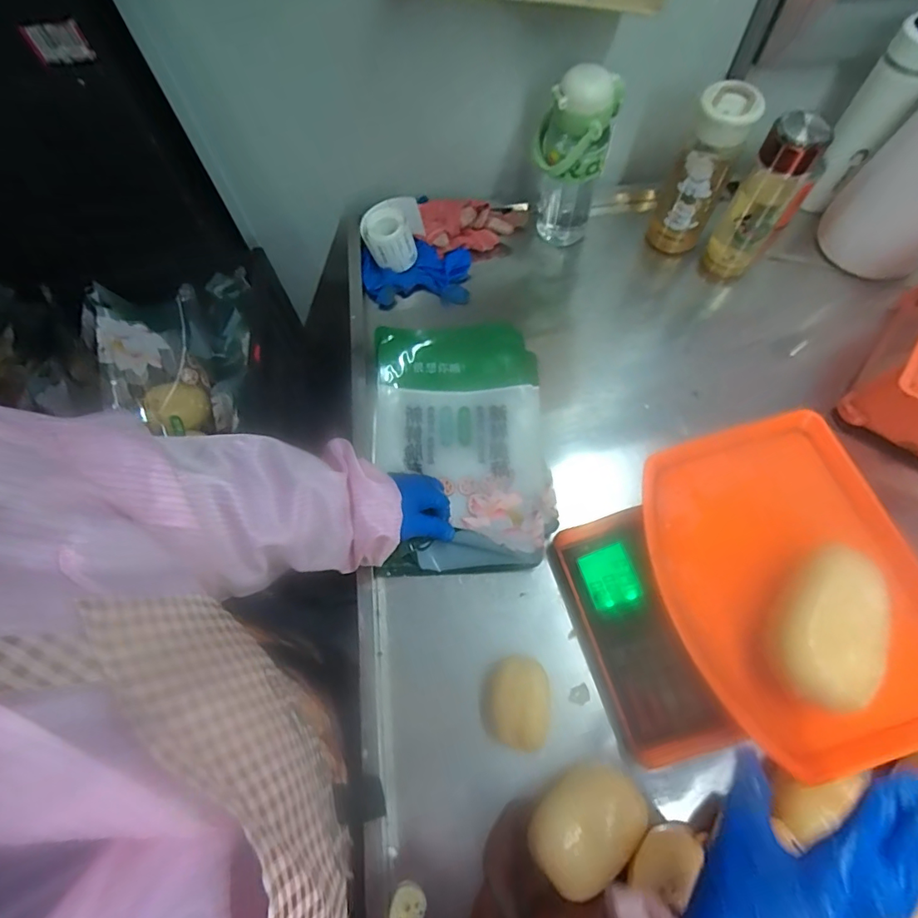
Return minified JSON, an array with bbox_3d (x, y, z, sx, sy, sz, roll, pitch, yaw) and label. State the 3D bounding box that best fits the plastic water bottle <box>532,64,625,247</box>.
[{"bbox_3d":[0.149,-0.397,0.685,0.095,0.227,0.082,10,67,7],"label":"plastic water bottle"}]

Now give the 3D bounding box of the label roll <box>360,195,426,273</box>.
[{"bbox_3d":[-0.098,-0.327,0.732,0.079,0.060,0.079,9,67,7],"label":"label roll"}]

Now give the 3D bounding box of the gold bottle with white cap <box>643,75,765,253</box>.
[{"bbox_3d":[0.317,-0.370,0.671,0.074,0.203,0.067,29,71,14],"label":"gold bottle with white cap"}]

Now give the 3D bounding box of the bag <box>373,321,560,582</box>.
[{"bbox_3d":[-0.001,-0.031,0.621,0.210,0.045,0.328,-3,66,2],"label":"bag"}]

